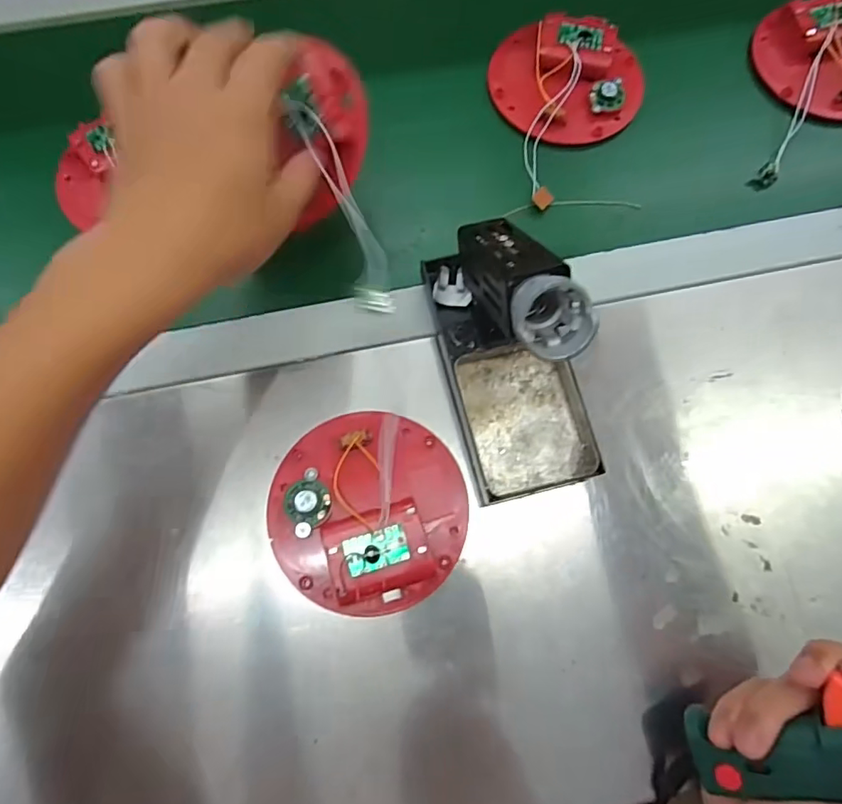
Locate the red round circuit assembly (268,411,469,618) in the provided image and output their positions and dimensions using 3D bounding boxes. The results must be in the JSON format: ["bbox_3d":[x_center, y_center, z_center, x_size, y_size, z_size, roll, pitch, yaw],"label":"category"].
[{"bbox_3d":[-0.033,0.064,0.334,0.118,0.022,0.117,0,73,-1],"label":"red round circuit assembly"}]

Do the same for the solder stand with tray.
[{"bbox_3d":[0.057,-0.039,0.311,0.074,0.120,0.165,-13,74,-5],"label":"solder stand with tray"}]

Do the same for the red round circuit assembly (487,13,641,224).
[{"bbox_3d":[0.112,-0.228,0.431,0.121,0.033,0.173,11,74,2],"label":"red round circuit assembly"}]

